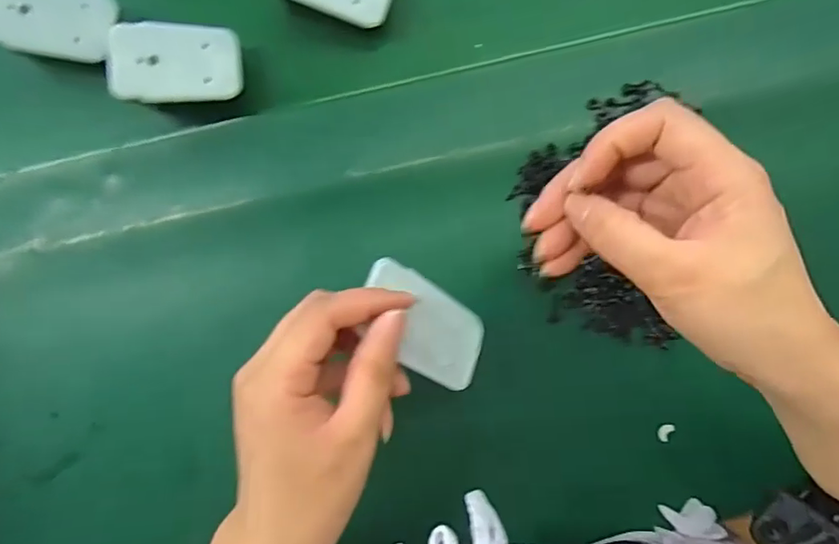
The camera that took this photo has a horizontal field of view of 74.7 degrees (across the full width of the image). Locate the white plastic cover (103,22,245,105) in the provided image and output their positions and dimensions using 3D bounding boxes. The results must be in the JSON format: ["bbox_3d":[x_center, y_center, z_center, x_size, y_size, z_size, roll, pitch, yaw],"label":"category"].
[{"bbox_3d":[-0.137,-0.118,0.310,0.070,0.005,0.041,-9,101,-24],"label":"white plastic cover"}]

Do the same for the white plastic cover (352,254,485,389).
[{"bbox_3d":[0.002,0.026,0.271,0.070,0.004,0.044,33,62,-20],"label":"white plastic cover"}]

